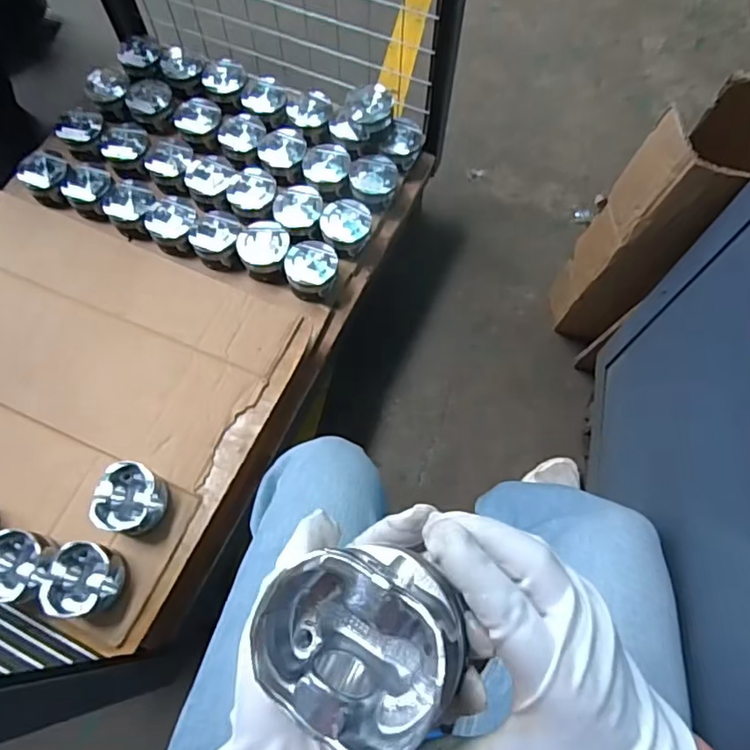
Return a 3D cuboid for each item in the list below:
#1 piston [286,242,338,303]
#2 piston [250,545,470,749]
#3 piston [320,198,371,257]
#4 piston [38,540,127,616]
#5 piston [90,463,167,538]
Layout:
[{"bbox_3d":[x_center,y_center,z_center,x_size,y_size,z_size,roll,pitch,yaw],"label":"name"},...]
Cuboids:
[{"bbox_3d":[-0.102,-0.170,0.936,0.085,0.044,0.086,-4,69,-1],"label":"piston"},{"bbox_3d":[-0.008,0.117,0.252,0.090,0.052,0.079,28,72,11],"label":"piston"},{"bbox_3d":[-0.049,-0.249,0.966,0.086,0.042,0.087,0,69,0],"label":"piston"},{"bbox_3d":[-0.359,0.252,0.709,0.080,0.058,0.082,0,69,0],"label":"piston"},{"bbox_3d":[-0.315,0.164,0.747,0.078,0.058,0.084,0,69,0],"label":"piston"}]

